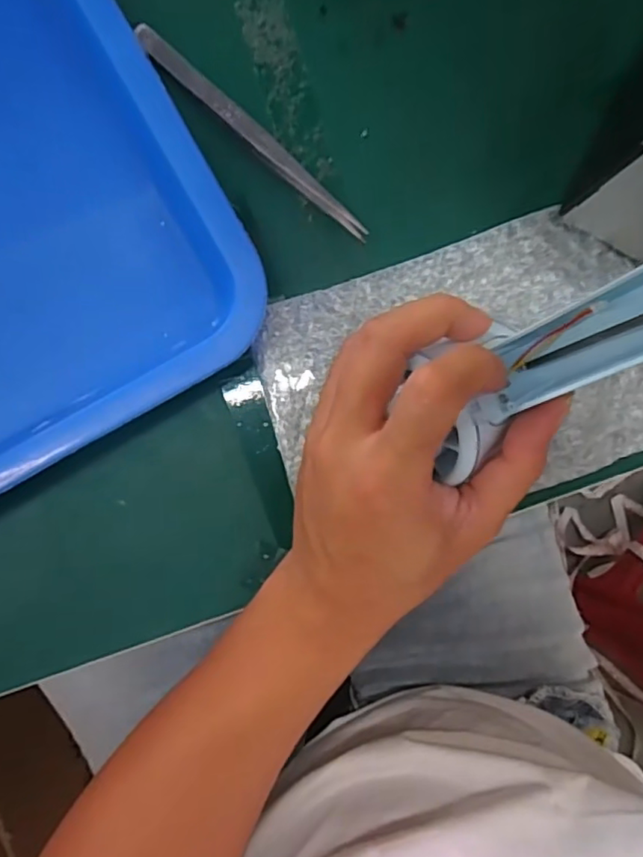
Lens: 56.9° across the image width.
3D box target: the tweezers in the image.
[{"bbox_3d":[-0.033,-0.138,0.279,0.138,0.012,0.011,42,92,0],"label":"tweezers"}]

